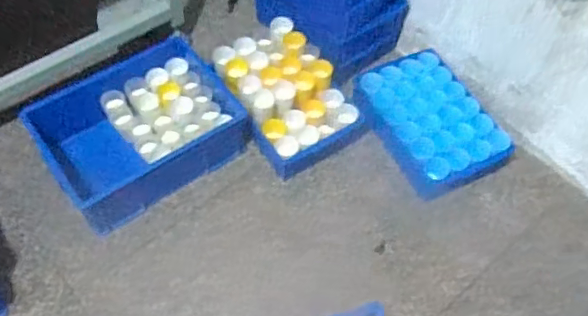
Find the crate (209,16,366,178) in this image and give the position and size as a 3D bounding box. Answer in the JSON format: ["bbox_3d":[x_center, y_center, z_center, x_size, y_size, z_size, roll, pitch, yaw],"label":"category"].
[{"bbox_3d":[-0.022,-0.187,1.629,0.296,0.146,0.435,-25,59,-15],"label":"crate"}]

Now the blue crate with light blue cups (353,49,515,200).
[{"bbox_3d":[0.381,-0.113,1.607,0.298,0.101,0.432,-20,60,-15],"label":"blue crate with light blue cups"}]

